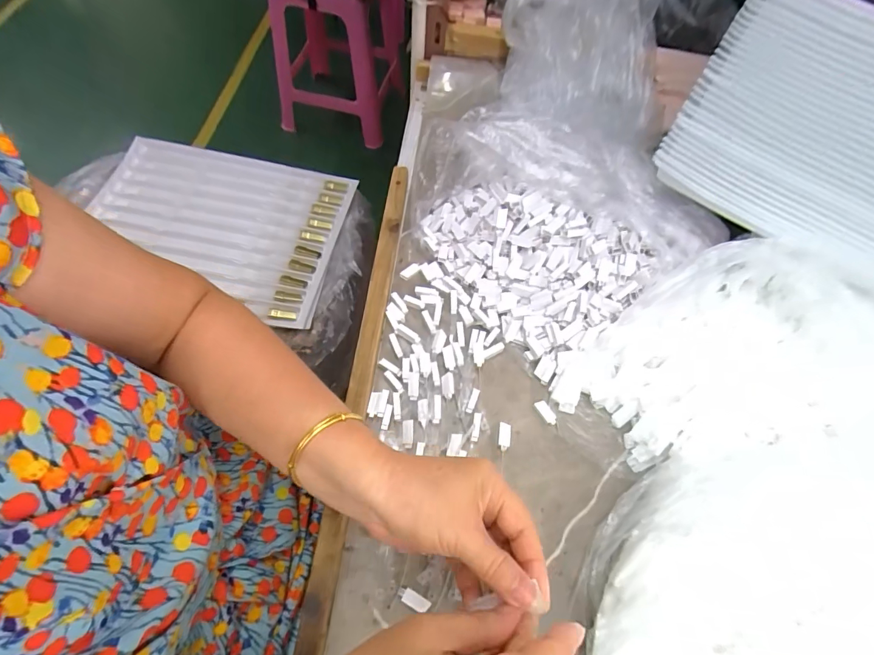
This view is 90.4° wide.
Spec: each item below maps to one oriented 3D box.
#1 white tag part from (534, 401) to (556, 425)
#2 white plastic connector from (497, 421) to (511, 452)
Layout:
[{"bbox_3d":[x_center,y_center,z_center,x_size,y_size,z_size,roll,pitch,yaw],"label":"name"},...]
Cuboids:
[{"bbox_3d":[0.103,0.081,0.411,0.010,0.006,0.025,-33,67,-19],"label":"white tag part"},{"bbox_3d":[0.062,0.100,0.399,0.011,0.004,0.026,11,61,3],"label":"white plastic connector"}]

